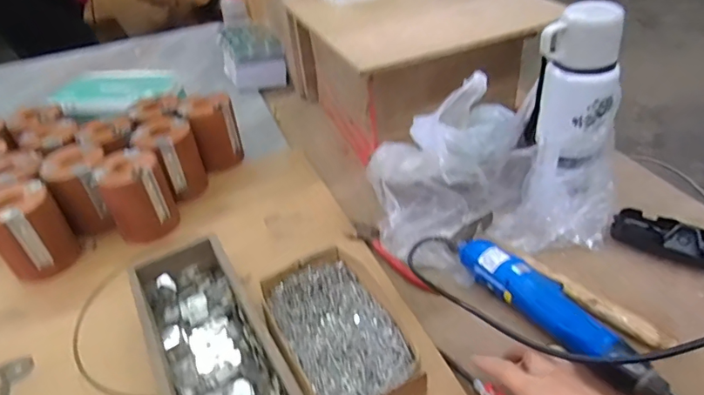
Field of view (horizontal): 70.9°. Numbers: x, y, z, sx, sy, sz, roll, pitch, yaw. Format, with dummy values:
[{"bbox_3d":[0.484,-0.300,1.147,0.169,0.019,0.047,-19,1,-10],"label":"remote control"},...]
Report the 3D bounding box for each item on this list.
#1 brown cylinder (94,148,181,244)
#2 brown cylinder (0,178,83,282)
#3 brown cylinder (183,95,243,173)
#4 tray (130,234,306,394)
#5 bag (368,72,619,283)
[{"bbox_3d":[-0.280,-0.003,0.651,0.076,0.101,0.073,-21,41,-19],"label":"brown cylinder"},{"bbox_3d":[-0.395,0.043,0.610,0.078,0.105,0.072,-33,46,-30],"label":"brown cylinder"},{"bbox_3d":[-0.212,-0.098,0.762,0.073,0.106,0.074,-15,39,-11],"label":"brown cylinder"},{"bbox_3d":[-0.130,0.152,0.471,0.101,0.067,0.304,-23,41,-20],"label":"tray"},{"bbox_3d":[0.160,-0.041,0.600,0.266,0.149,0.183,-13,39,-9],"label":"bag"}]

